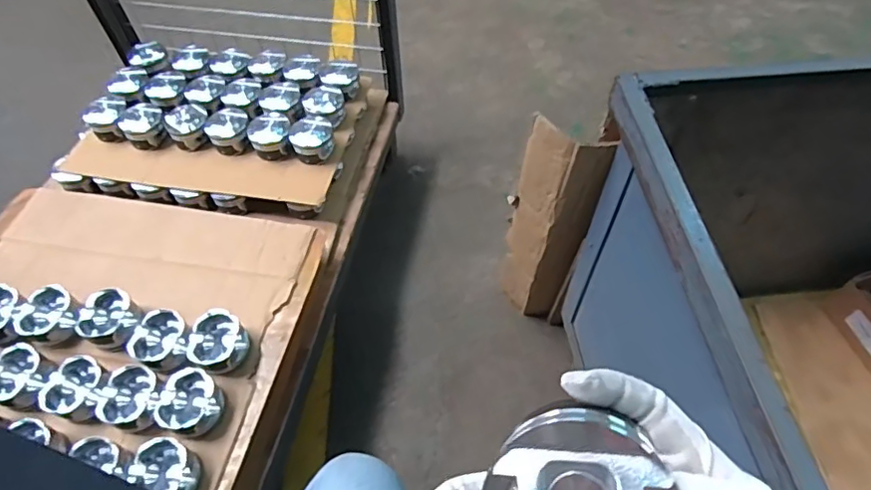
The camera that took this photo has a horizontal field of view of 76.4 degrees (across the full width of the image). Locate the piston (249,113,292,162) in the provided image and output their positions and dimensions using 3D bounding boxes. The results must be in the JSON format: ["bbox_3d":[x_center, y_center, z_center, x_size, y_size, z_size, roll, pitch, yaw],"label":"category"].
[{"bbox_3d":[-0.333,-0.221,1.126,0.086,0.047,0.095,-16,56,-9],"label":"piston"}]

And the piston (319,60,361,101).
[{"bbox_3d":[-0.210,-0.356,1.205,0.082,0.042,0.095,4,56,5],"label":"piston"}]

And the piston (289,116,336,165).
[{"bbox_3d":[-0.249,-0.210,1.111,0.084,0.058,0.073,-5,56,-2],"label":"piston"}]

